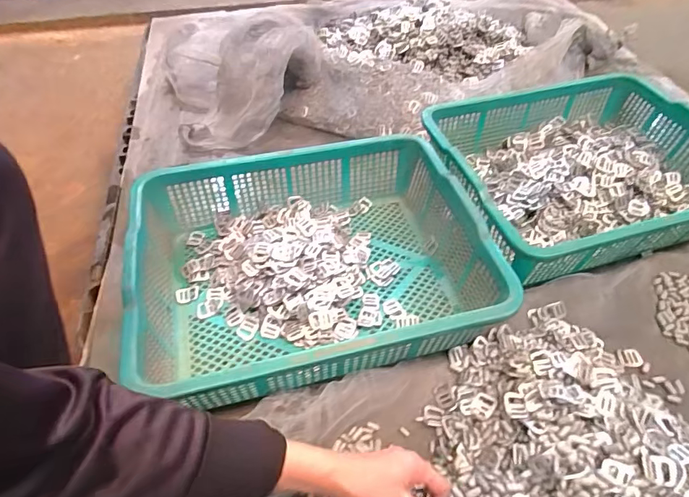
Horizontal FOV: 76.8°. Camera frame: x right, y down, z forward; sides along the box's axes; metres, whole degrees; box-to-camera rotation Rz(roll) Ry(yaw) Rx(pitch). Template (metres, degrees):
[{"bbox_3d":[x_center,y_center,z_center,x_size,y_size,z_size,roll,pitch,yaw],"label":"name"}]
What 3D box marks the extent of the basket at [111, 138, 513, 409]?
[{"bbox_3d":[-0.044,0.018,0.636,0.470,0.137,0.369,-13,51,-10],"label":"basket"}]

